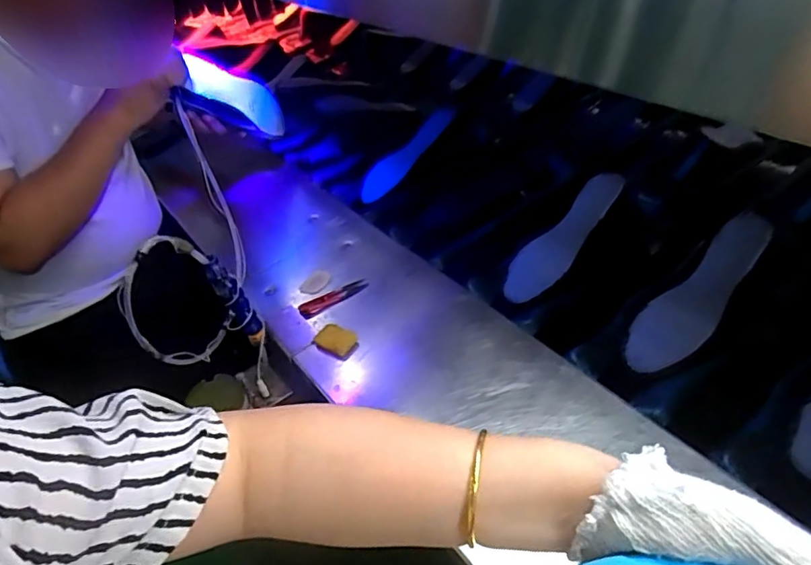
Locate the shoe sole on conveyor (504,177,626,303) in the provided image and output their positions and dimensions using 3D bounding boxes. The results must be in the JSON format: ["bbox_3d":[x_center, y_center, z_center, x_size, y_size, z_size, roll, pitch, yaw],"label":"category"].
[{"bbox_3d":[0.232,-0.067,0.780,0.237,0.013,0.078,-48,50,-5],"label":"shoe sole on conveyor"}]

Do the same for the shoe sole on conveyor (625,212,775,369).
[{"bbox_3d":[0.365,0.012,0.660,0.242,0.022,0.074,-48,49,-3],"label":"shoe sole on conveyor"}]

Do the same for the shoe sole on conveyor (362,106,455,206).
[{"bbox_3d":[0.005,-0.250,1.025,0.244,0.035,0.056,-46,49,-6],"label":"shoe sole on conveyor"}]

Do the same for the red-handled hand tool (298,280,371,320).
[{"bbox_3d":[-0.103,0.020,0.761,0.104,0.008,0.029,-26,43,-24],"label":"red-handled hand tool"}]

